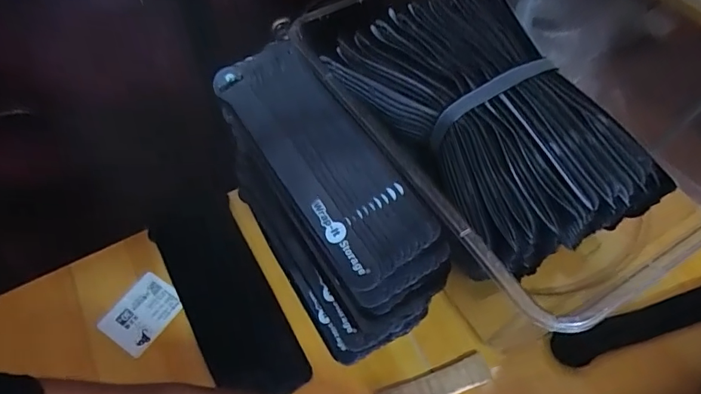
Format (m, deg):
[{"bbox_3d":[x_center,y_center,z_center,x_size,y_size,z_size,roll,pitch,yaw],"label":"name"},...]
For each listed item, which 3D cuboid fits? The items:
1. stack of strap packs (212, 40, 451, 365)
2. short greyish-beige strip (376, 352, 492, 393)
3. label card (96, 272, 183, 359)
[{"bbox_3d":[-0.025,0.008,0.369,0.085,0.136,0.212,-29,59,-17],"label":"stack of strap packs"},{"bbox_3d":[0.062,0.139,0.348,0.086,0.008,0.022,-17,56,-9],"label":"short greyish-beige strip"},{"bbox_3d":[-0.174,0.099,0.398,0.049,0.004,0.060,32,67,17],"label":"label card"}]

